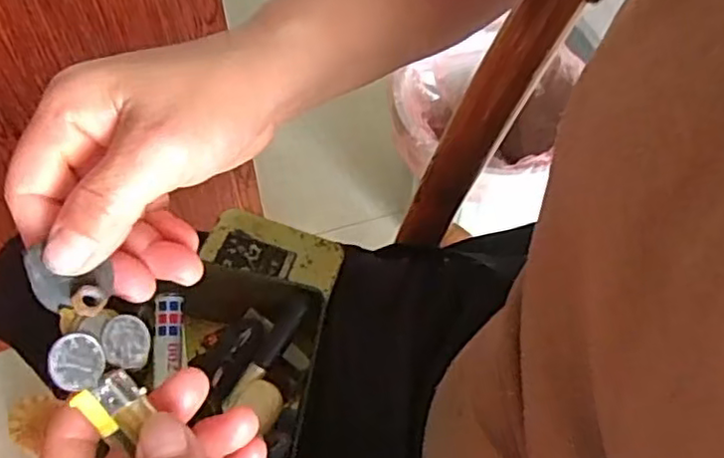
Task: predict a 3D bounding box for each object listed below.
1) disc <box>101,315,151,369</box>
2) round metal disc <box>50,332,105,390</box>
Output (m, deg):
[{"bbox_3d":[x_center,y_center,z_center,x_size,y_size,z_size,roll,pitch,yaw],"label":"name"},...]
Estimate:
[{"bbox_3d":[-0.084,0.040,0.231,0.004,0.018,0.018,-18,50,37],"label":"disc"},{"bbox_3d":[-0.094,0.044,0.216,0.004,0.018,0.018,-19,56,39],"label":"round metal disc"}]

